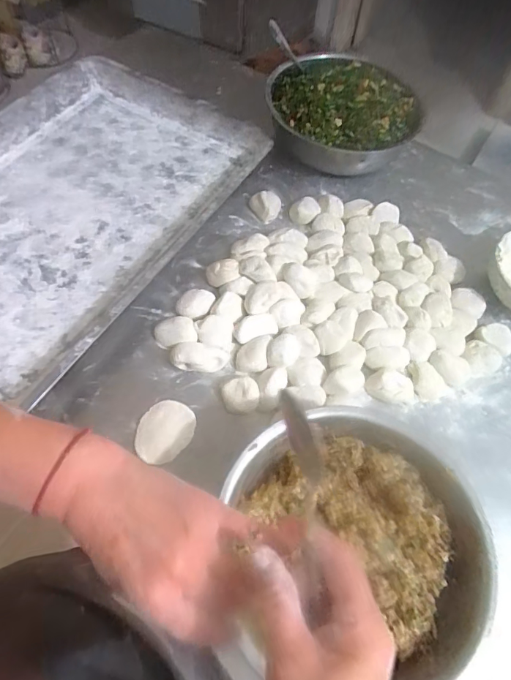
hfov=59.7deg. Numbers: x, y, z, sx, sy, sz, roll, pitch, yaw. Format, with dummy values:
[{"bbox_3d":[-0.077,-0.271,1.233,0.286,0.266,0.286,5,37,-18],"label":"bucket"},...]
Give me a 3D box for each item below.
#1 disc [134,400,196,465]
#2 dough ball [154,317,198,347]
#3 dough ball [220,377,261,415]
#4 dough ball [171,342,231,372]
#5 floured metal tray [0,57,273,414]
[{"bbox_3d":[-0.104,0.104,0.508,0.057,0.008,0.074,34,67,13],"label":"disc"},{"bbox_3d":[-0.100,-0.011,0.558,0.051,0.021,0.034,-5,64,-5],"label":"dough ball"},{"bbox_3d":[-0.018,0.065,0.519,0.043,0.021,0.041,1,64,-3],"label":"dough ball"},{"bbox_3d":[-0.069,0.018,0.542,0.069,0.024,0.034,7,64,1],"label":"dough ball"},{"bbox_3d":[-0.279,-0.202,0.645,0.411,0.069,0.583,29,66,11],"label":"floured metal tray"}]

